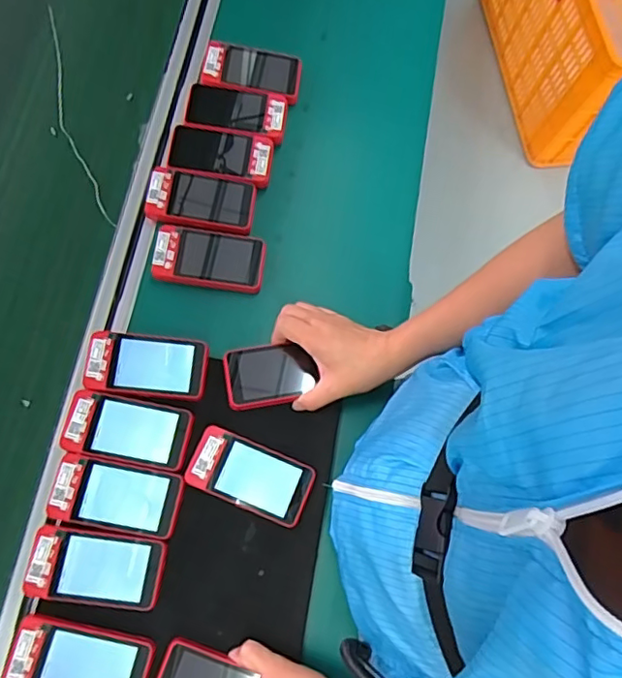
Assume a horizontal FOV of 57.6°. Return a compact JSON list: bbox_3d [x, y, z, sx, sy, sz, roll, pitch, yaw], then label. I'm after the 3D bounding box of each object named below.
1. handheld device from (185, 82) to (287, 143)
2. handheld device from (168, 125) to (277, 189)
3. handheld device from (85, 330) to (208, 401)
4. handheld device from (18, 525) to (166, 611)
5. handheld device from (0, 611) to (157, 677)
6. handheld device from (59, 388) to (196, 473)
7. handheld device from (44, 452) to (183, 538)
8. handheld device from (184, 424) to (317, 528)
[{"bbox_3d":[-0.091,-0.276,0.685,0.118,0.018,0.062,8,74,-3],"label":"handheld device"},{"bbox_3d":[-0.107,-0.218,0.672,0.120,0.019,0.062,9,74,-3],"label":"handheld device"},{"bbox_3d":[-0.168,0.027,0.582,0.118,0.022,0.062,5,74,-4],"label":"handheld device"},{"bbox_3d":[-0.199,0.212,0.526,0.118,0.015,0.062,11,73,-3],"label":"handheld device"},{"bbox_3d":[-0.206,0.290,0.501,0.120,0.014,0.065,15,73,-1],"label":"handheld device"},{"bbox_3d":[-0.182,0.091,0.563,0.119,0.020,0.061,12,73,-3],"label":"handheld device"},{"bbox_3d":[-0.187,0.151,0.544,0.116,0.016,0.062,12,73,-2],"label":"handheld device"},{"bbox_3d":[-0.060,0.136,0.566,0.119,0.022,0.063,23,73,1],"label":"handheld device"}]

